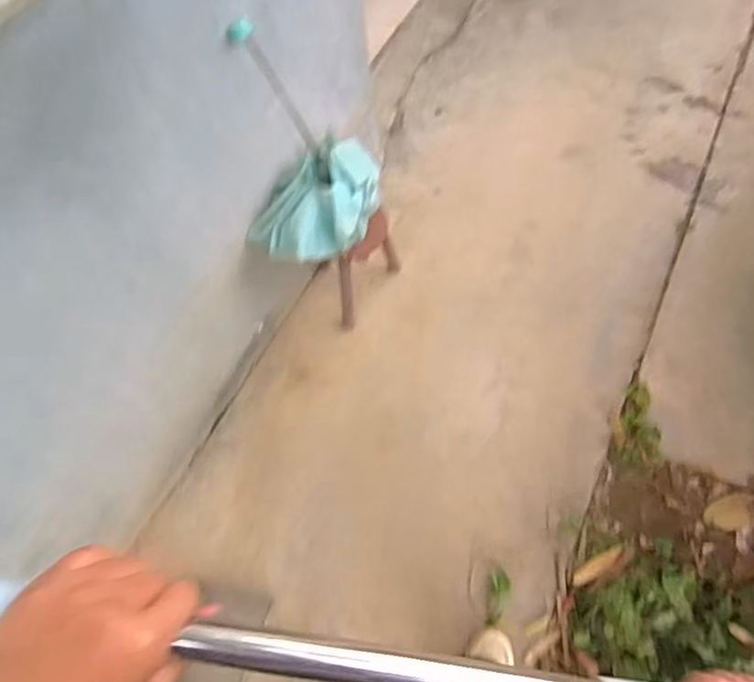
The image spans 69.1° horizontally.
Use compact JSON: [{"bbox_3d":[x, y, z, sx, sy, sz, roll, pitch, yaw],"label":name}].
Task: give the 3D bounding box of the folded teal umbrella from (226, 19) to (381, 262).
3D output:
[{"bbox_3d":[-0.152,-0.392,1.126,0.233,0.433,0.298,18,66,15],"label":"folded teal umbrella"}]

